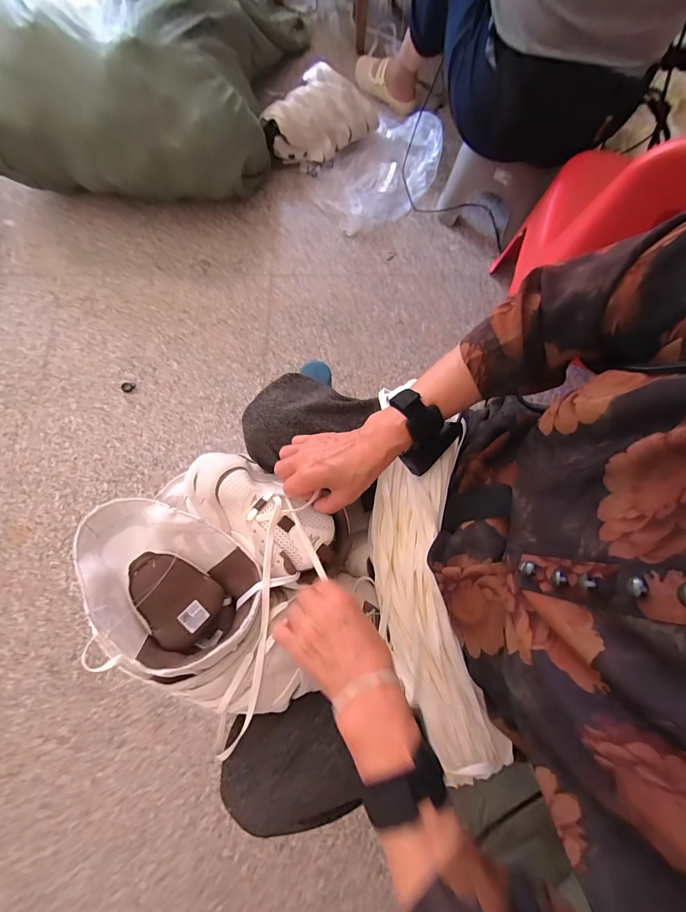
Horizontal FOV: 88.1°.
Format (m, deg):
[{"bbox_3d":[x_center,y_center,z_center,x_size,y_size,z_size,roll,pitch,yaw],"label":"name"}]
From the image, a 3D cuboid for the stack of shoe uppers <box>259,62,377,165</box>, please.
[{"bbox_3d":[-0.063,-0.979,1.014,0.334,0.110,0.166,-11,77,-2],"label":"stack of shoe uppers"}]

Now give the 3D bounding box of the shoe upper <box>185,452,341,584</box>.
[{"bbox_3d":[-0.107,0.067,0.437,0.225,0.054,0.092,35,77,11],"label":"shoe upper"}]

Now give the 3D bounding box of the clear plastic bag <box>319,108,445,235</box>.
[{"bbox_3d":[0.111,-0.833,1.022,0.264,0.099,0.403,42,78,8],"label":"clear plastic bag"}]

